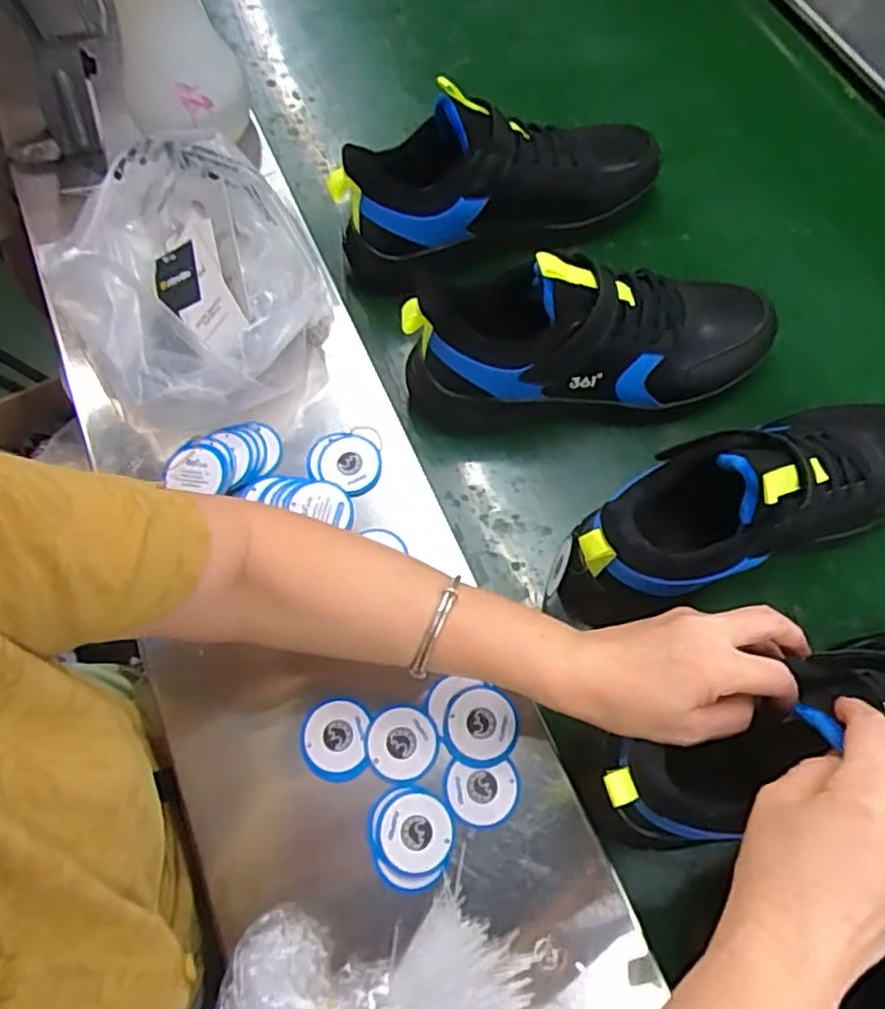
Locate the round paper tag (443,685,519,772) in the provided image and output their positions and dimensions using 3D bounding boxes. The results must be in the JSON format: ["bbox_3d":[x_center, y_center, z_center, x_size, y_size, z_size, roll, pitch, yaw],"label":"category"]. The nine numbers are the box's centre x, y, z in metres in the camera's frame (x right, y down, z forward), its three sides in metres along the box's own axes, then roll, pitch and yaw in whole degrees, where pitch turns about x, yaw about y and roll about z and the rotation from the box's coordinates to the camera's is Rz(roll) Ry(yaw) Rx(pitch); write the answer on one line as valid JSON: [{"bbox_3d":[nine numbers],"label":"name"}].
[{"bbox_3d":[0.025,0.149,0.455,0.048,0.004,0.050,0,70,4],"label":"round paper tag"}]

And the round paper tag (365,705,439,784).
[{"bbox_3d":[-0.027,0.156,0.444,0.046,0.004,0.045,0,67,1],"label":"round paper tag"}]

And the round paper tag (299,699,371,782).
[{"bbox_3d":[-0.071,0.155,0.447,0.044,0.008,0.049,0,67,1],"label":"round paper tag"}]

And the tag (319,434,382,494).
[{"bbox_3d":[-0.070,-0.033,0.520,0.048,0.006,0.041,32,80,10],"label":"tag"}]

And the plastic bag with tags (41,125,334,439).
[{"bbox_3d":[-0.196,-0.160,0.542,0.199,0.132,0.205,-19,68,-7],"label":"plastic bag with tags"}]

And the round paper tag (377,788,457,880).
[{"bbox_3d":[-0.017,0.204,0.423,0.047,0.004,0.048,0,67,1],"label":"round paper tag"}]

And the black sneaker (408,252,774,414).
[{"bbox_3d":[0.117,-0.125,0.530,0.291,0.127,0.089,-6,67,-1],"label":"black sneaker"}]

